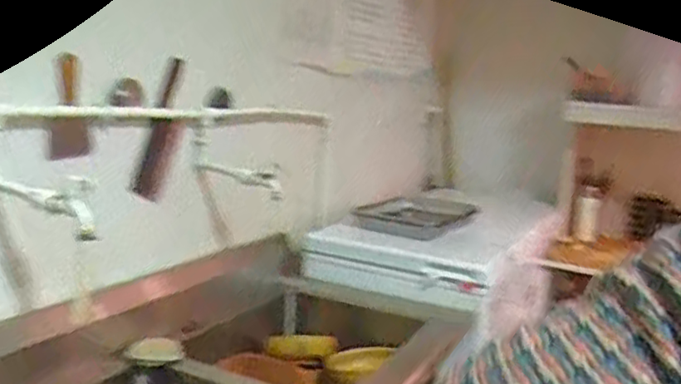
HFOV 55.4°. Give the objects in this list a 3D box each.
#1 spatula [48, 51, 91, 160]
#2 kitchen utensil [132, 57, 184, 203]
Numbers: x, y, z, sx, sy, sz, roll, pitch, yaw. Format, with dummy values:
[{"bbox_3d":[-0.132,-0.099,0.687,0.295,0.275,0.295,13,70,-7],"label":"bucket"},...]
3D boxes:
[{"bbox_3d":[-0.504,-0.160,1.217,0.016,0.190,0.104,7,10,19],"label":"spatula"},{"bbox_3d":[-0.377,-0.131,1.409,0.023,0.308,0.084,25,9,34],"label":"kitchen utensil"}]

